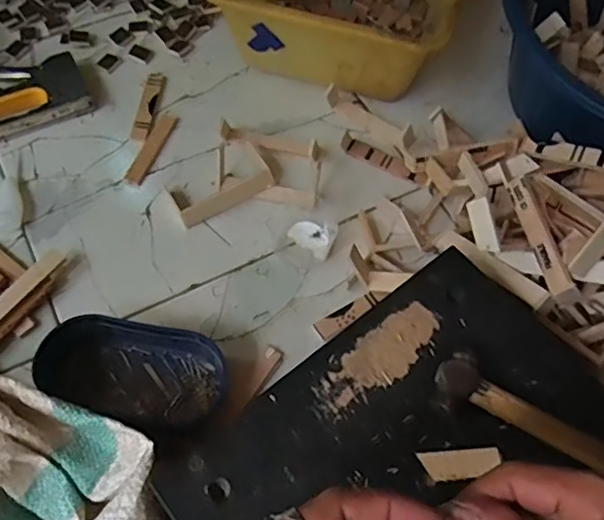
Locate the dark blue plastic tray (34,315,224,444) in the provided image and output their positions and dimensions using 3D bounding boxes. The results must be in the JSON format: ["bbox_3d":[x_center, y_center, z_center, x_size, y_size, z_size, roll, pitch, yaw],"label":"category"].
[{"bbox_3d":[-0.144,0.094,0.533,0.151,0.043,0.096,20,61,7],"label":"dark blue plastic tray"}]

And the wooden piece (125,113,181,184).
[{"bbox_3d":[-0.164,-0.123,0.670,0.022,0.006,0.096,19,61,7],"label":"wooden piece"}]

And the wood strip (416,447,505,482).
[{"bbox_3d":[0.103,0.132,0.394,0.051,0.006,0.020,-4,62,-5],"label":"wood strip"}]

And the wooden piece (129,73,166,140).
[{"bbox_3d":[-0.176,-0.178,0.700,0.022,0.004,0.097,8,61,0],"label":"wooden piece"}]

